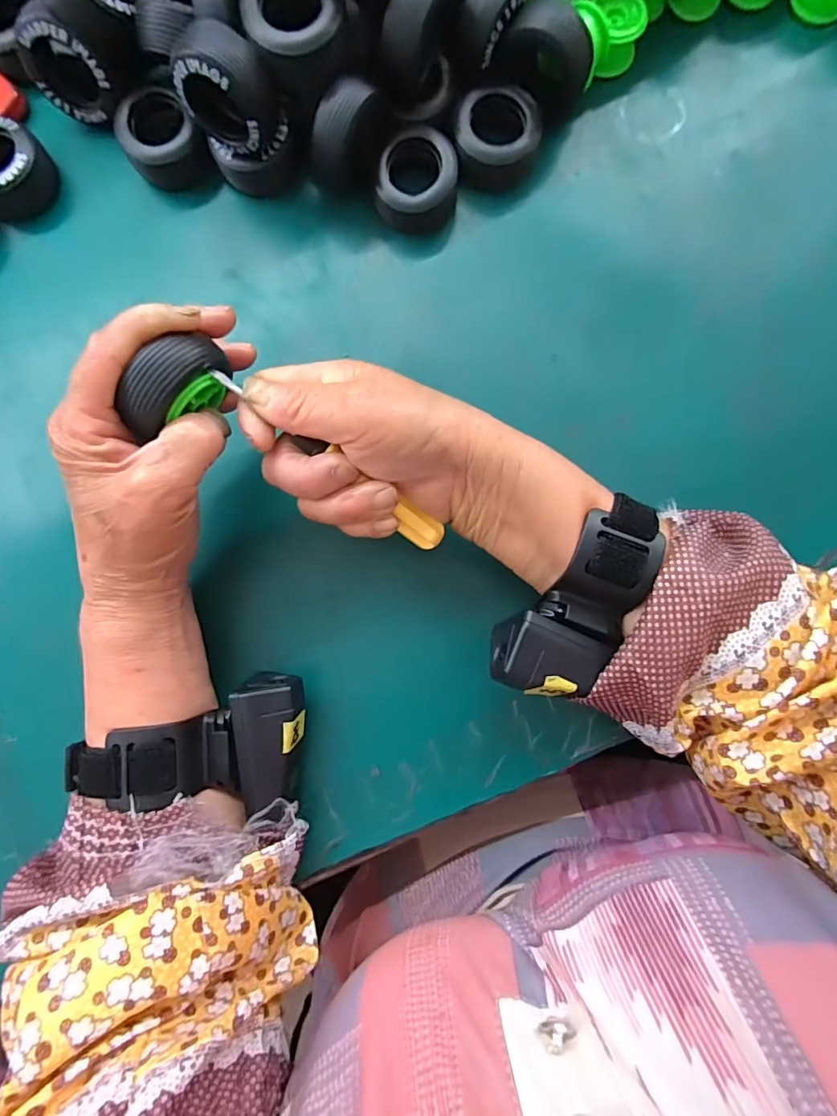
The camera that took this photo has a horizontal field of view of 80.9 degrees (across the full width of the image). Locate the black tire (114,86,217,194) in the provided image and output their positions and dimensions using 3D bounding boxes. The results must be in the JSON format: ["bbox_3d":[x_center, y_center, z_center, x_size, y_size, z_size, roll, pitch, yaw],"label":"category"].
[{"bbox_3d":[-0.147,-0.239,0.285,0.041,0.026,0.047,-31,87,-1],"label":"black tire"}]

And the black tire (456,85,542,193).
[{"bbox_3d":[0.046,-0.240,0.282,0.048,0.024,0.039,8,87,1],"label":"black tire"}]

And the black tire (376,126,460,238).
[{"bbox_3d":[0.000,-0.215,0.282,0.043,0.023,0.044,0,87,0],"label":"black tire"}]

